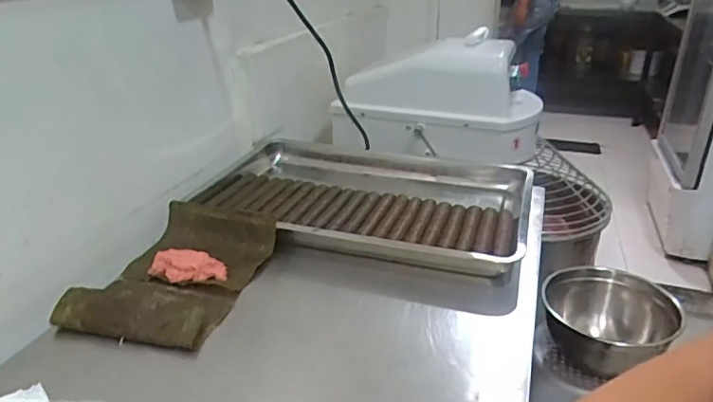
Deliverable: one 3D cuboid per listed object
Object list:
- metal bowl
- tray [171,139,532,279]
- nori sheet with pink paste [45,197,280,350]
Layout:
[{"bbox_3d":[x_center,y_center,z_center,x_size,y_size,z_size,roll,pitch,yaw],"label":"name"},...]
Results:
[{"bbox_3d":[0.525,0.266,1.164,0.252,0.156,0.250,0,26,0],"label":"metal bowl"},{"bbox_3d":[0.003,-0.012,1.058,0.624,0.050,0.395,8,27,16],"label":"tray"},{"bbox_3d":[-0.264,0.100,0.809,0.204,0.056,0.283,7,27,15],"label":"nori sheet with pink paste"}]

